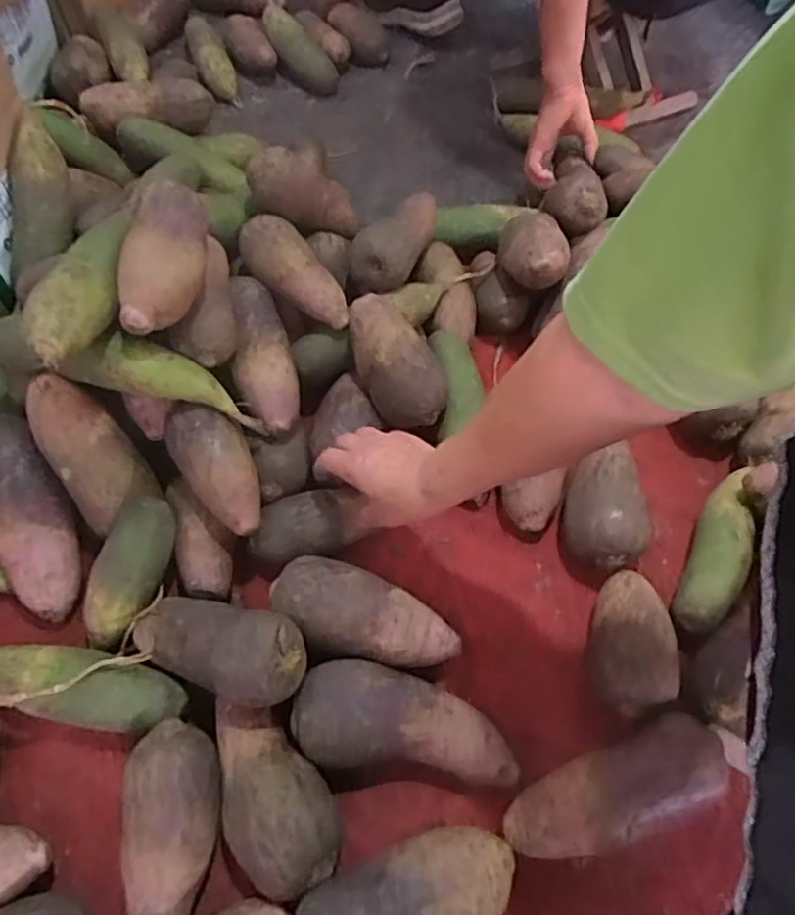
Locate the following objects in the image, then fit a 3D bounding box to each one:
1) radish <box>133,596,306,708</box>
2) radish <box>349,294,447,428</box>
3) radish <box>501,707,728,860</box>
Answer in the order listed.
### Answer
[{"bbox_3d":[-0.149,0.147,0.519,0.152,0.057,0.074,5,56,29],"label":"radish"},{"bbox_3d":[-0.001,-0.099,0.660,0.061,0.068,0.141,-17,77,-37],"label":"radish"},{"bbox_3d":[0.167,0.257,0.504,0.177,0.058,0.064,-19,61,-12],"label":"radish"}]

